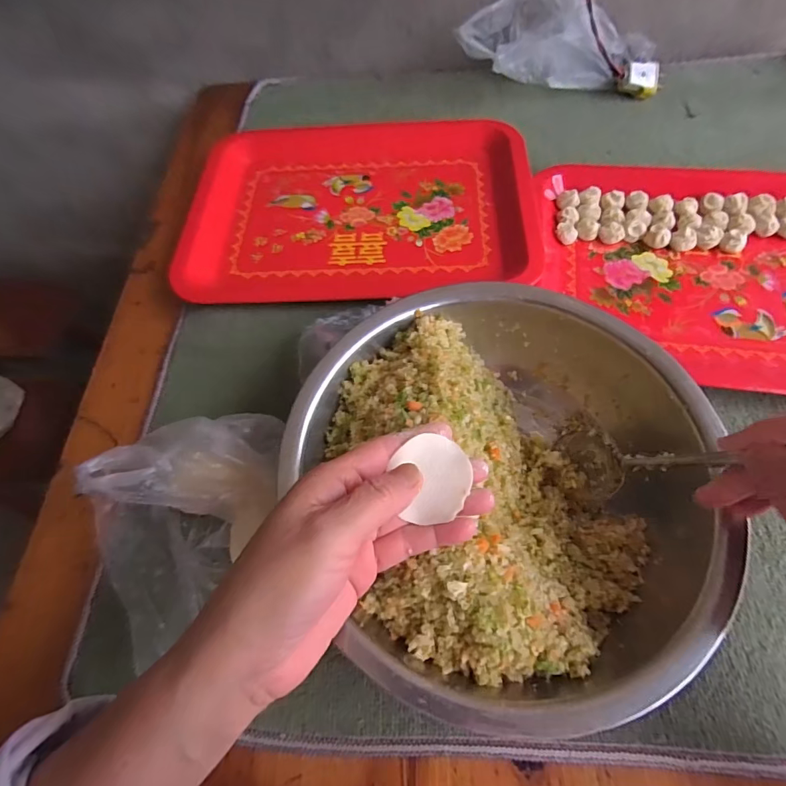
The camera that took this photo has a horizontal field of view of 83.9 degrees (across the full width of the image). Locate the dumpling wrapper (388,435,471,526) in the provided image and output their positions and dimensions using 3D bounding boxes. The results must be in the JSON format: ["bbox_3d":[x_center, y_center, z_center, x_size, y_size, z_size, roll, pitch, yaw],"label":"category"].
[{"bbox_3d":[0.024,0.046,0.236,0.039,0.012,0.042,-18,63,-5],"label":"dumpling wrapper"}]

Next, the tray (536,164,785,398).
[{"bbox_3d":[0.324,-0.113,0.415,0.352,0.027,0.260,8,63,8],"label":"tray"}]

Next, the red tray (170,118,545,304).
[{"bbox_3d":[-0.039,-0.223,0.498,0.372,0.023,0.283,-2,62,3],"label":"red tray"}]

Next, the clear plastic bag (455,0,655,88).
[{"bbox_3d":[0.204,-0.449,0.560,0.239,0.100,0.088,-9,62,0],"label":"clear plastic bag"}]

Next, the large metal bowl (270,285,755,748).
[{"bbox_3d":[0.069,0.059,0.309,0.268,0.083,0.270,2,63,5],"label":"large metal bowl"}]

